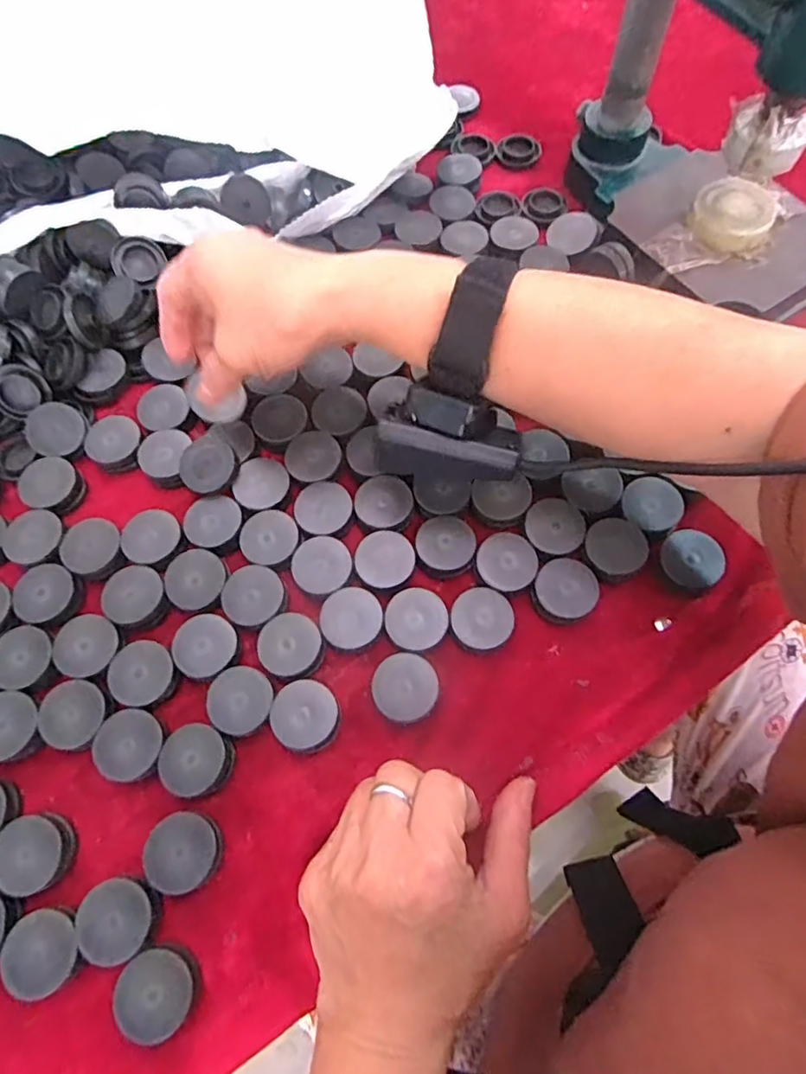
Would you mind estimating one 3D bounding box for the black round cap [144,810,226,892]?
[{"bbox_3d":[-0.102,0.146,0.275,0.032,0.013,0.032,0,69,1],"label":"black round cap"}]

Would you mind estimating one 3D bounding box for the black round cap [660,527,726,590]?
[{"bbox_3d":[0.154,0.013,0.318,0.032,0.013,0.032,0,69,1],"label":"black round cap"}]

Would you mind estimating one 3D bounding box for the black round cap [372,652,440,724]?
[{"bbox_3d":[0.002,0.077,0.299,0.032,0.015,0.033,0,69,1],"label":"black round cap"}]

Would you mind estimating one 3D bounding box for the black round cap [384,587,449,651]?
[{"bbox_3d":[0.007,0.044,0.311,0.031,0.012,0.032,0,69,1],"label":"black round cap"}]

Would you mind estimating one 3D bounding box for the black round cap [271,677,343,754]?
[{"bbox_3d":[-0.048,0.089,0.295,0.032,0.014,0.034,0,69,1],"label":"black round cap"}]

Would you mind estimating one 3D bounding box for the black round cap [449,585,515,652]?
[{"bbox_3d":[0.041,0.044,0.310,0.032,0.014,0.031,0,69,1],"label":"black round cap"}]

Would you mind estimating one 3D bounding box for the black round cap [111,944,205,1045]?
[{"bbox_3d":[-0.106,0.196,0.255,0.031,0.011,0.033,0,69,1],"label":"black round cap"}]

